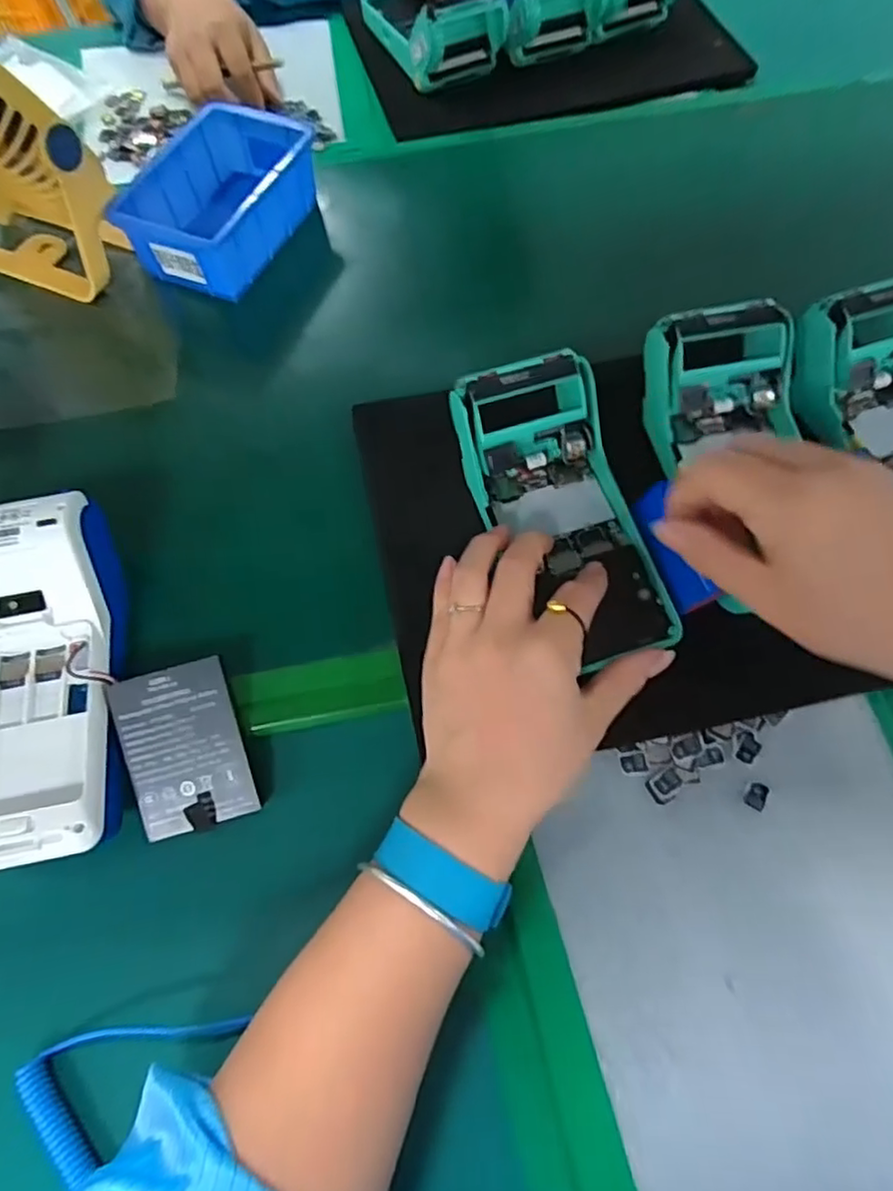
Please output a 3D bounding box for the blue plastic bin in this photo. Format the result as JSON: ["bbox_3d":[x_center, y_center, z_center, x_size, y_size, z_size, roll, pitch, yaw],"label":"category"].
[{"bbox_3d":[-0.170,-0.300,0.490,0.096,0.060,0.143,21,65,10],"label":"blue plastic bin"}]

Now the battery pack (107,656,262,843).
[{"bbox_3d":[-0.137,0.080,0.333,0.059,0.012,0.084,-15,91,-5],"label":"battery pack"}]

